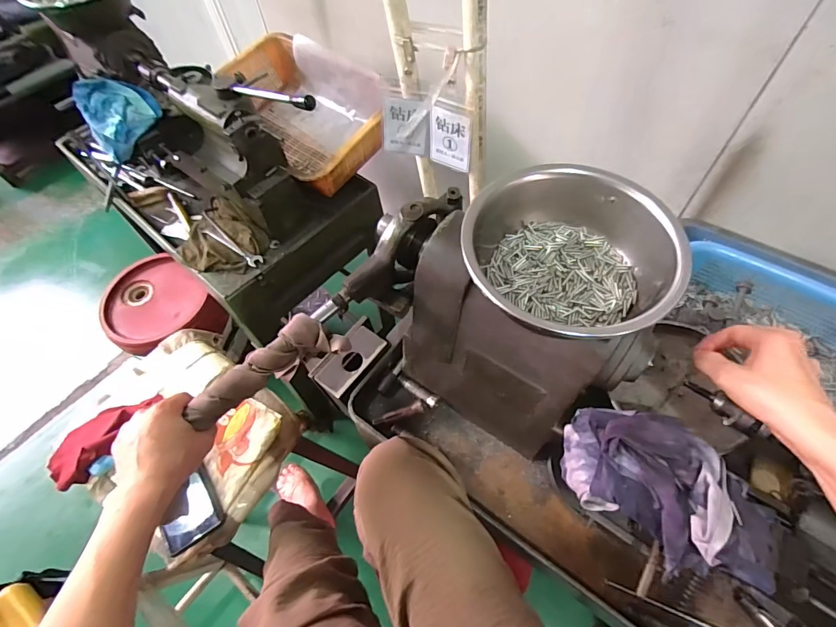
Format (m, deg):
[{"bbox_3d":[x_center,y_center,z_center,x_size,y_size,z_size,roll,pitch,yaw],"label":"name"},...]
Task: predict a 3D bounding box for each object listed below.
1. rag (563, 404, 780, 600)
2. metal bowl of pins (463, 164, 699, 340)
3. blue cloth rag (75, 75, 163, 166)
[{"bbox_3d":[0.213,0.151,0.365,0.106,0.063,0.181,-38,64,-18],"label":"rag"},{"bbox_3d":[0.131,-0.045,0.376,0.181,0.067,0.155,4,59,6],"label":"metal bowl of pins"},{"bbox_3d":[-0.492,-0.331,0.703,0.119,0.073,0.116,39,69,24],"label":"blue cloth rag"}]

